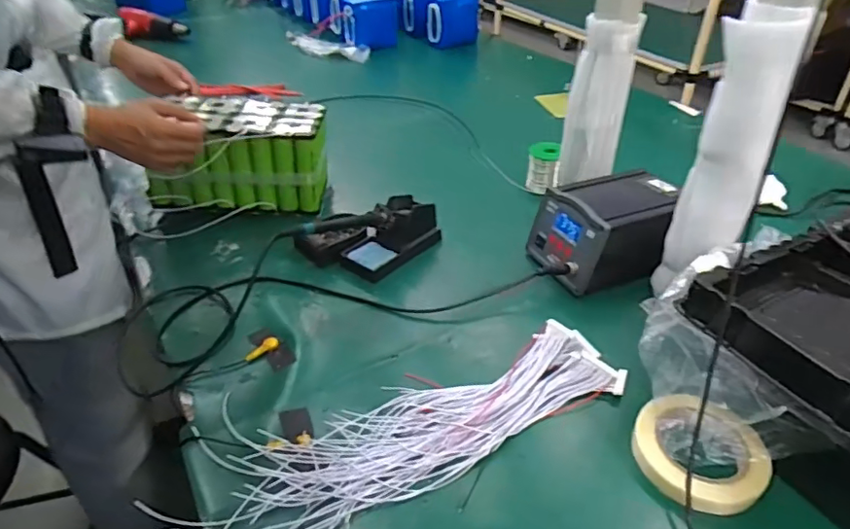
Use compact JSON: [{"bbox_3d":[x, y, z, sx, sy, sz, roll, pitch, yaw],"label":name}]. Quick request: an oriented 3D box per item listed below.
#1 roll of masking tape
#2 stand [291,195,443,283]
[{"bbox_3d":[0.265,0.176,0.529,0.115,0.030,0.111,0,37,0],"label":"roll of masking tape"},{"bbox_3d":[-0.085,-0.062,0.825,0.146,0.086,0.168,26,44,31],"label":"stand"}]

